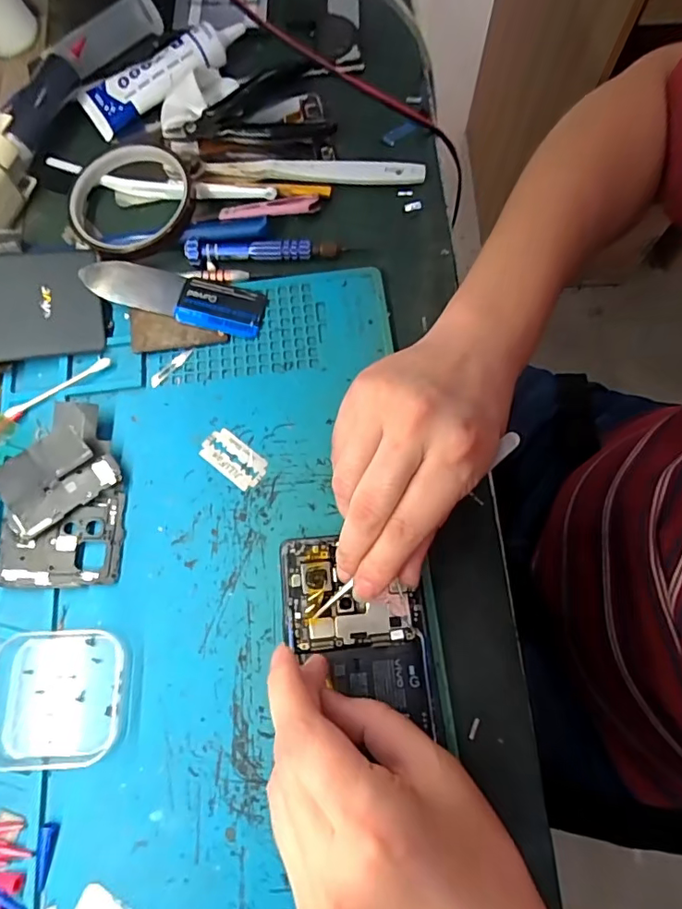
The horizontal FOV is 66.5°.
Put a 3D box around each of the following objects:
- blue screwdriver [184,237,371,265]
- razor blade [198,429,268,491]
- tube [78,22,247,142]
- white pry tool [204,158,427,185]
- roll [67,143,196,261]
[{"bbox_3d":[-0.045,-0.139,0.350,0.117,0.011,0.015,-2,72,1],"label":"blue screwdriver"},{"bbox_3d":[-0.065,0.002,0.313,0.042,0.004,0.023,39,77,13],"label":"razor blade"},{"bbox_3d":[-0.133,-0.295,0.396,0.135,0.026,0.043,-30,74,-8],"label":"tube"},{"bbox_3d":[-0.020,-0.205,0.373,0.157,0.008,0.013,3,72,3],"label":"white pry tool"},{"bbox_3d":[-0.147,-0.174,0.361,0.083,0.018,0.087,0,72,2],"label":"roll"}]

